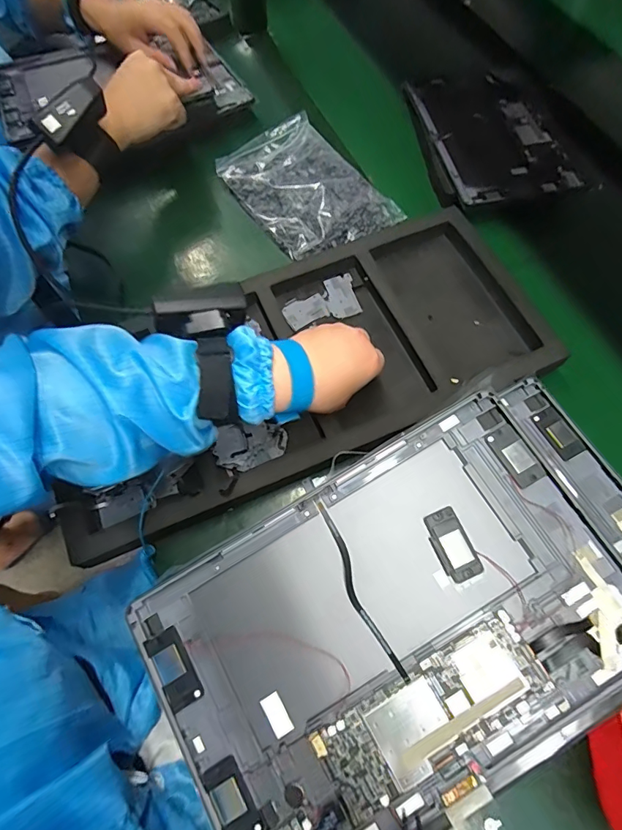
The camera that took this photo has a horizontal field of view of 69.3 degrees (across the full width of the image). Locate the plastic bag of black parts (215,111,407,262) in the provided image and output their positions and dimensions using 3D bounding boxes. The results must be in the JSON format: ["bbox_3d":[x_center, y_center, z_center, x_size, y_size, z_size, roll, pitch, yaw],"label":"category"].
[{"bbox_3d":[-0.008,-0.283,0.553,0.143,0.023,0.215,-36,73,-16],"label":"plastic bag of black parts"}]

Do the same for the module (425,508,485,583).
[{"bbox_3d":[0.081,0.075,0.260,0.021,0.005,0.040,-23,70,-12],"label":"module"}]

